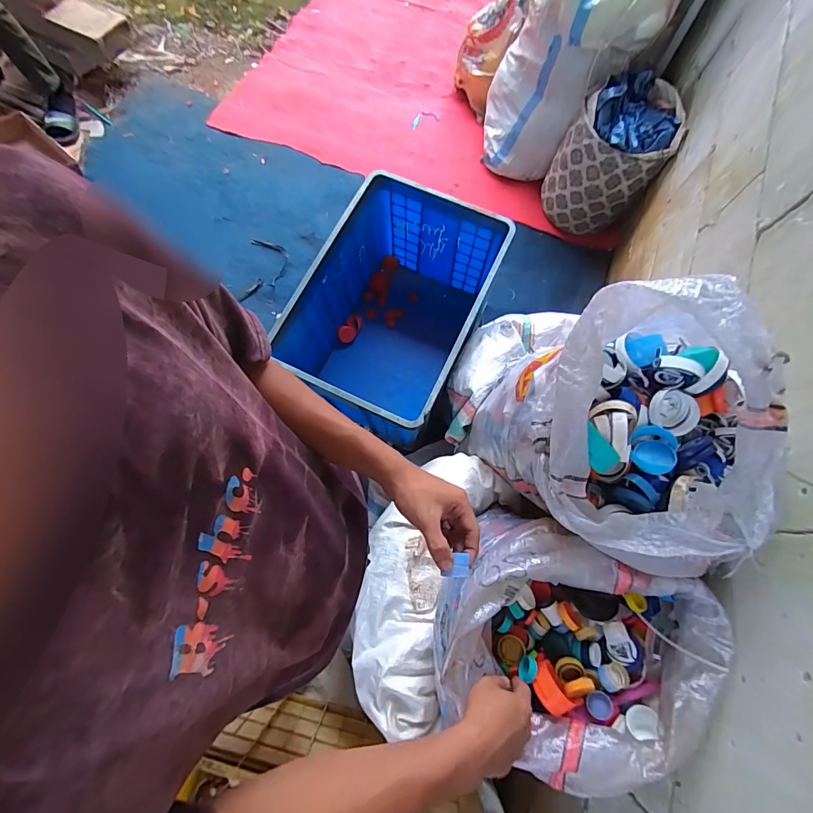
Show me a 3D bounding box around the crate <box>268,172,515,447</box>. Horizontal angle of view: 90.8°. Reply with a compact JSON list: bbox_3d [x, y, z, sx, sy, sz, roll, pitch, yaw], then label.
[{"bbox_3d":[-0.037,-0.248,1.189,0.426,0.424,0.611,26,75,6],"label":"crate"}]

